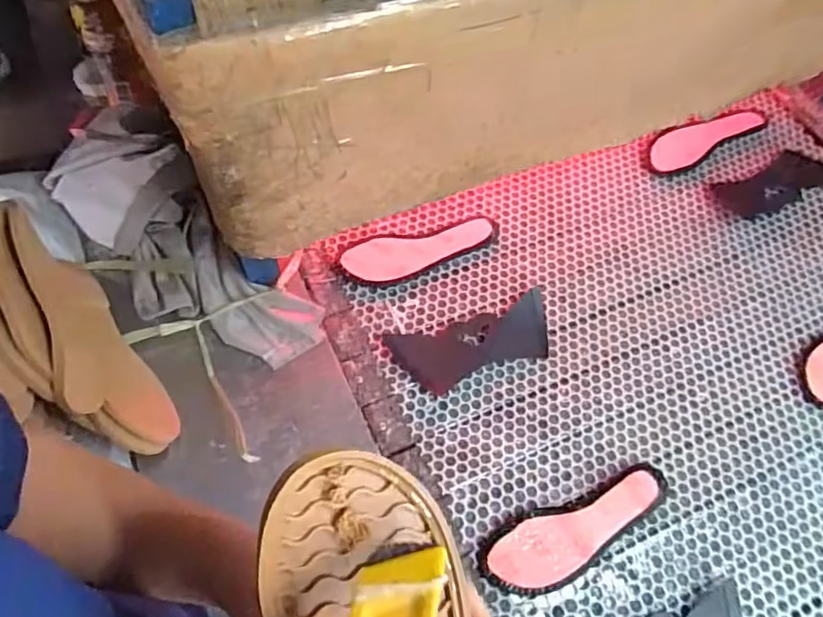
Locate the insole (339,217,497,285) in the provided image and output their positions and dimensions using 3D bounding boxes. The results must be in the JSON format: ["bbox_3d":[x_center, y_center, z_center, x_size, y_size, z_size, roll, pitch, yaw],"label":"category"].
[{"bbox_3d":[0.015,-0.078,0.807,0.219,0.014,0.074,-12,62,-10],"label":"insole"}]

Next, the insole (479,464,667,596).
[{"bbox_3d":[0.186,0.242,0.636,0.228,0.015,0.073,-18,63,-13],"label":"insole"}]

